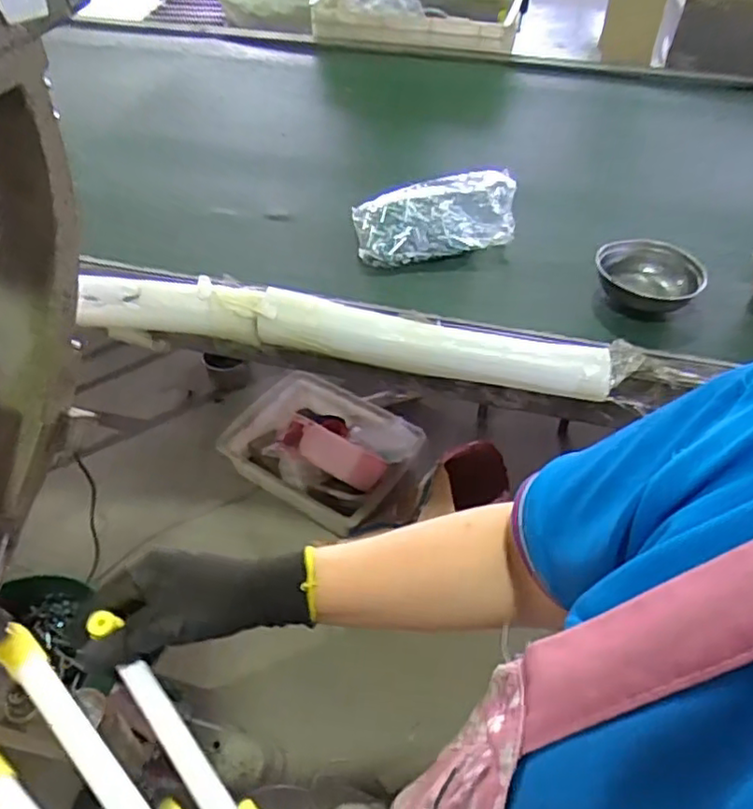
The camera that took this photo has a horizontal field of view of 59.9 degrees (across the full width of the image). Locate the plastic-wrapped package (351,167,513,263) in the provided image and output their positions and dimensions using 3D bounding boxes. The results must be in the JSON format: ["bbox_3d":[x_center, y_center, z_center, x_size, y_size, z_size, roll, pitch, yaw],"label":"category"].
[{"bbox_3d":[0.098,-0.306,1.062,0.260,0.082,0.148,-6,47,-6],"label":"plastic-wrapped package"}]

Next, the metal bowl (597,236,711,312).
[{"bbox_3d":[0.395,-0.188,0.968,0.144,0.061,0.158,3,46,3],"label":"metal bowl"}]

